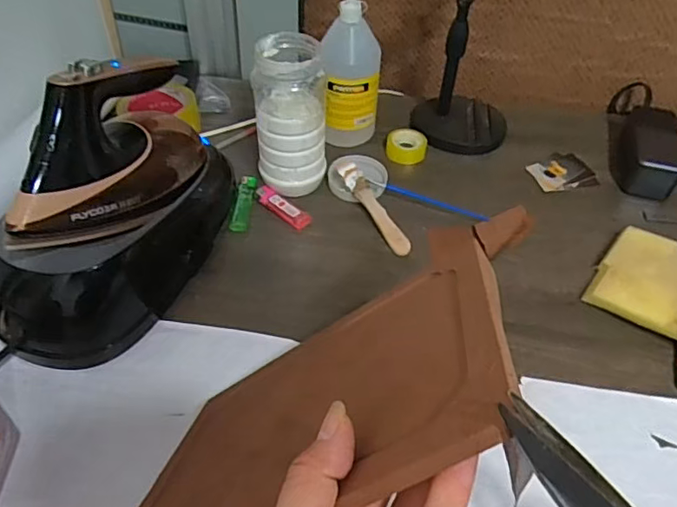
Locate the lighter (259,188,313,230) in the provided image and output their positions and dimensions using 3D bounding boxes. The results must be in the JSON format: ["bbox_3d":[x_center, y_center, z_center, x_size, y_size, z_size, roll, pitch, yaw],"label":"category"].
[{"bbox_3d":[-0.066,-0.055,0.630,0.078,0.011,0.026,33,54,25],"label":"lighter"}]

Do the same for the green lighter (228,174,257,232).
[{"bbox_3d":[-0.109,-0.058,0.630,0.020,0.008,0.082,4,47,1],"label":"green lighter"}]

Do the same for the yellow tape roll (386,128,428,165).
[{"bbox_3d":[0.089,-0.140,0.711,0.050,0.019,0.050,1,47,-1],"label":"yellow tape roll"}]

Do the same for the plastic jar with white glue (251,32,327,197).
[{"bbox_3d":[-0.052,-0.146,0.609,0.075,0.163,0.071,1,47,-1],"label":"plastic jar with white glue"}]

